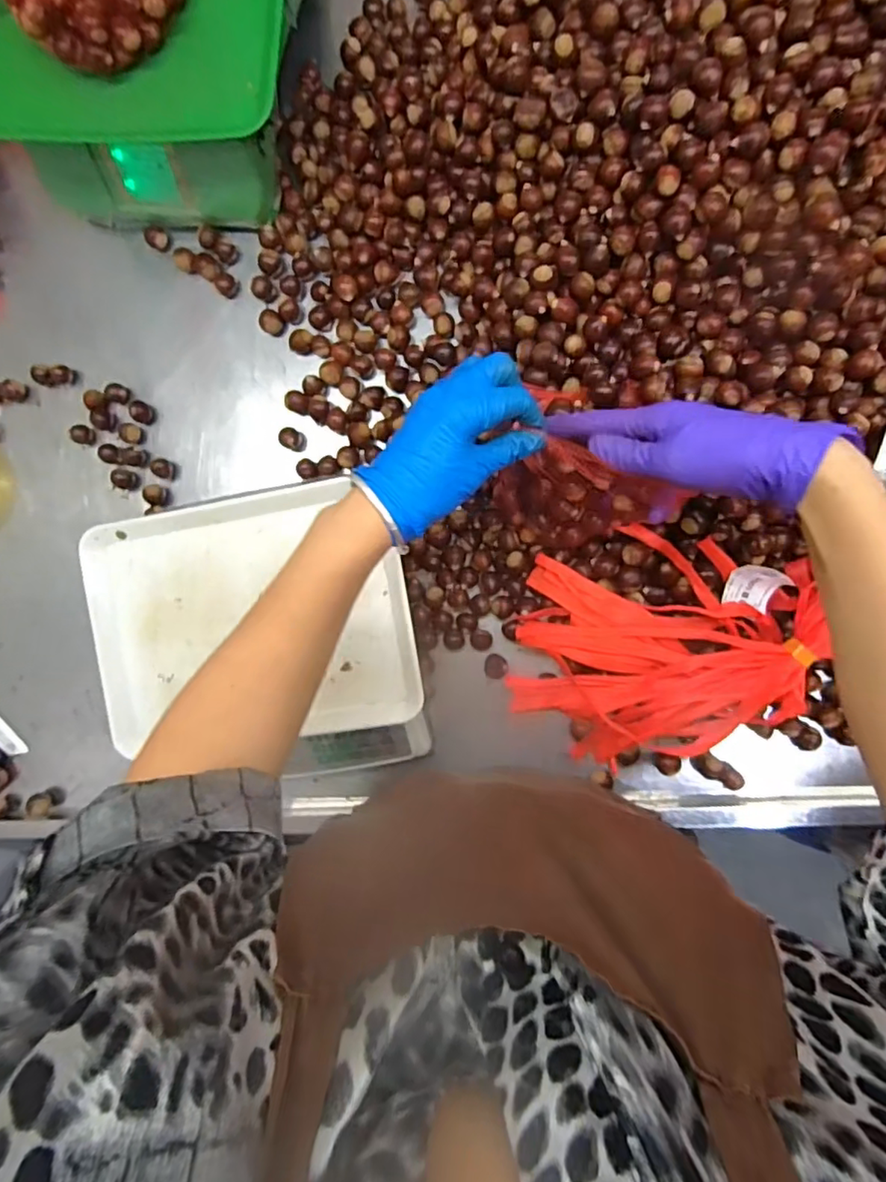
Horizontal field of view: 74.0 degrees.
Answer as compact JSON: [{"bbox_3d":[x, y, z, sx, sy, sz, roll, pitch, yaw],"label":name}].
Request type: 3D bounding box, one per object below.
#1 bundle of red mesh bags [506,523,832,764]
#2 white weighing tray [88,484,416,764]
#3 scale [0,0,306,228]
[{"bbox_3d":[0.185,0.058,0.521,0.233,0.067,0.206,14,93,8],"label":"bundle of red mesh bags"},{"bbox_3d":[-0.166,0.022,0.513,0.283,0.030,0.213,-8,90,9],"label":"white weighing tray"},{"bbox_3d":[-0.266,-0.480,0.534,0.289,0.119,0.231,4,92,8],"label":"scale"}]

